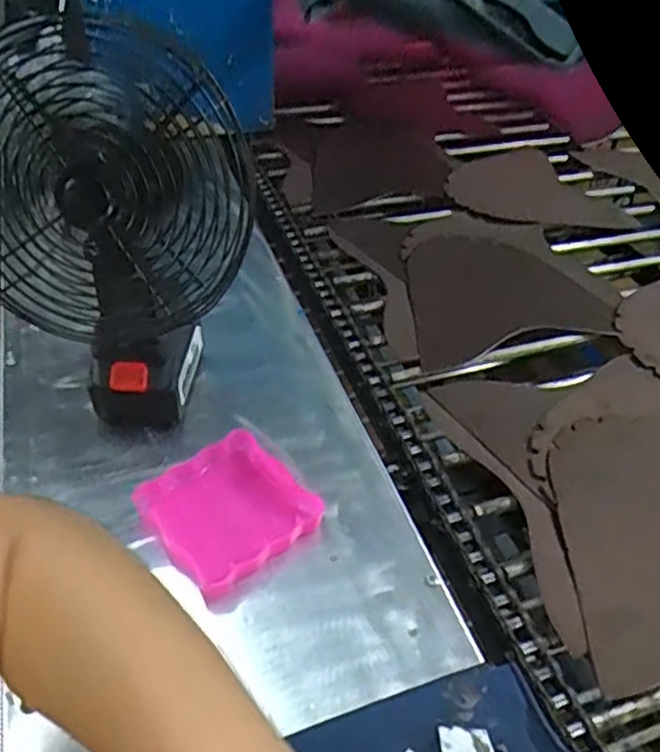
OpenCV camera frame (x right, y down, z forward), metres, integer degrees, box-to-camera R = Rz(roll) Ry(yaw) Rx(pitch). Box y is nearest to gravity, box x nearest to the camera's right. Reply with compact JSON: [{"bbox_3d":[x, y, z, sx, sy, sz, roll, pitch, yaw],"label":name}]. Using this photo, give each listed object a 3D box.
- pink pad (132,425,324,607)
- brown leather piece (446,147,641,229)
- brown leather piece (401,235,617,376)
[{"bbox_3d":[-0.076,0.098,0.519,0.111,0.019,0.109,-27,51,-28],"label":"pink pad"},{"bbox_3d":[0.275,-0.266,0.992,0.229,0.012,0.228,-14,48,-21],"label":"brown leather piece"},{"bbox_3d":[0.216,-0.103,0.844,0.234,0.159,0.020,-13,20,-1],"label":"brown leather piece"}]

